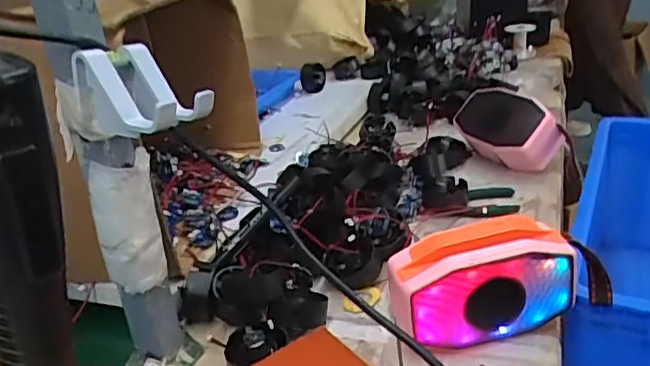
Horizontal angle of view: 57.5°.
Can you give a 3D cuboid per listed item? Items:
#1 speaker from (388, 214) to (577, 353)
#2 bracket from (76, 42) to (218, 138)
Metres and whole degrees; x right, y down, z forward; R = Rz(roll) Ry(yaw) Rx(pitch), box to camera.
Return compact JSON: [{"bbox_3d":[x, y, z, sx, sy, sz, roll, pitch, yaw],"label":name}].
[{"bbox_3d":[0.130,0.084,0.494,0.141,0.094,0.051,-9,25,-4],"label":"speaker"},{"bbox_3d":[-0.129,-0.065,0.410,0.088,0.053,0.053,7,28,29],"label":"bracket"}]

